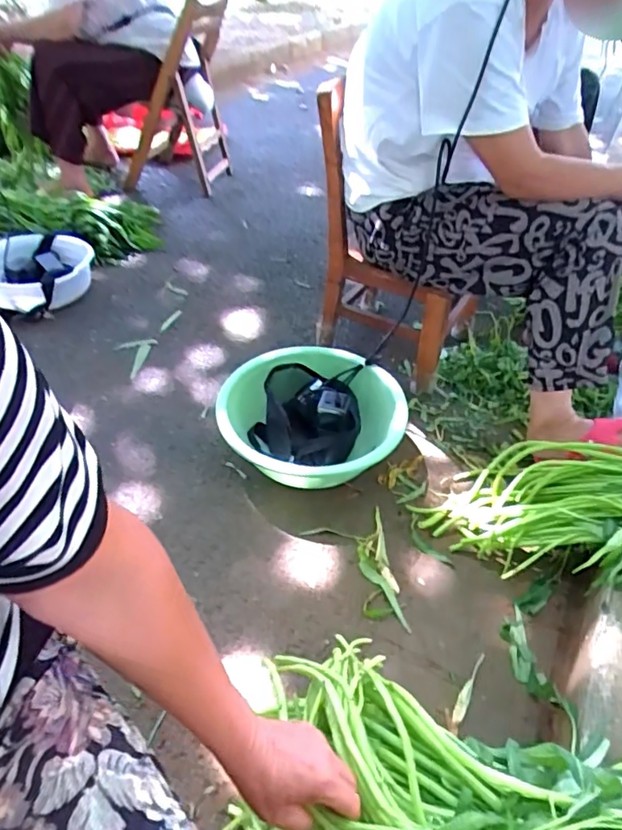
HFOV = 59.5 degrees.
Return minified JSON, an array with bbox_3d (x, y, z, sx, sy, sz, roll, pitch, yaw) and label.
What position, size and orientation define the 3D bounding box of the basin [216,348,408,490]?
[{"bbox_3d":[0.007,0.013,1.053,0.333,0.125,0.324,-1,43,1],"label":"basin"}]

